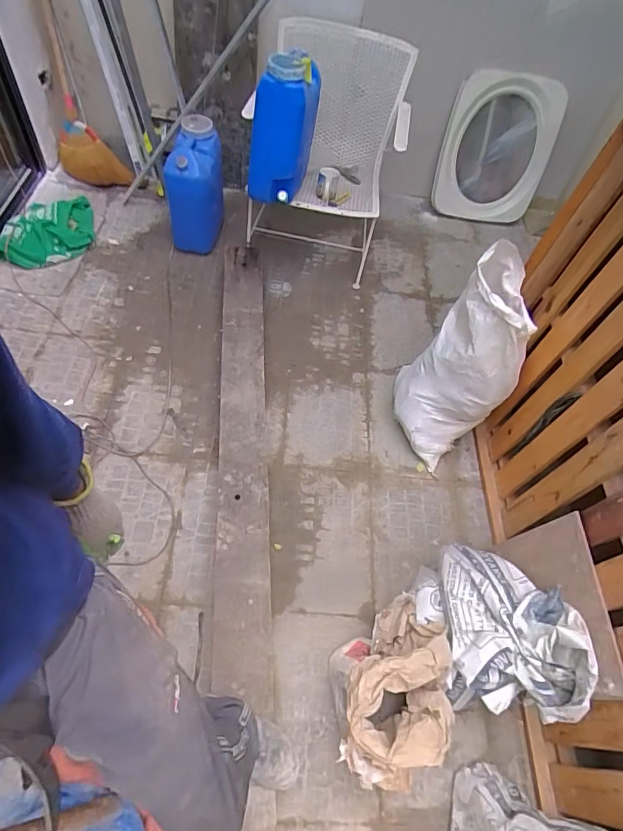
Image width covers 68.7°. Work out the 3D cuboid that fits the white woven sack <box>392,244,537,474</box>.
[{"bbox_3d":[0.463,-0.151,1.410,0.308,0.697,0.290,25,38,11],"label":"white woven sack"}]

